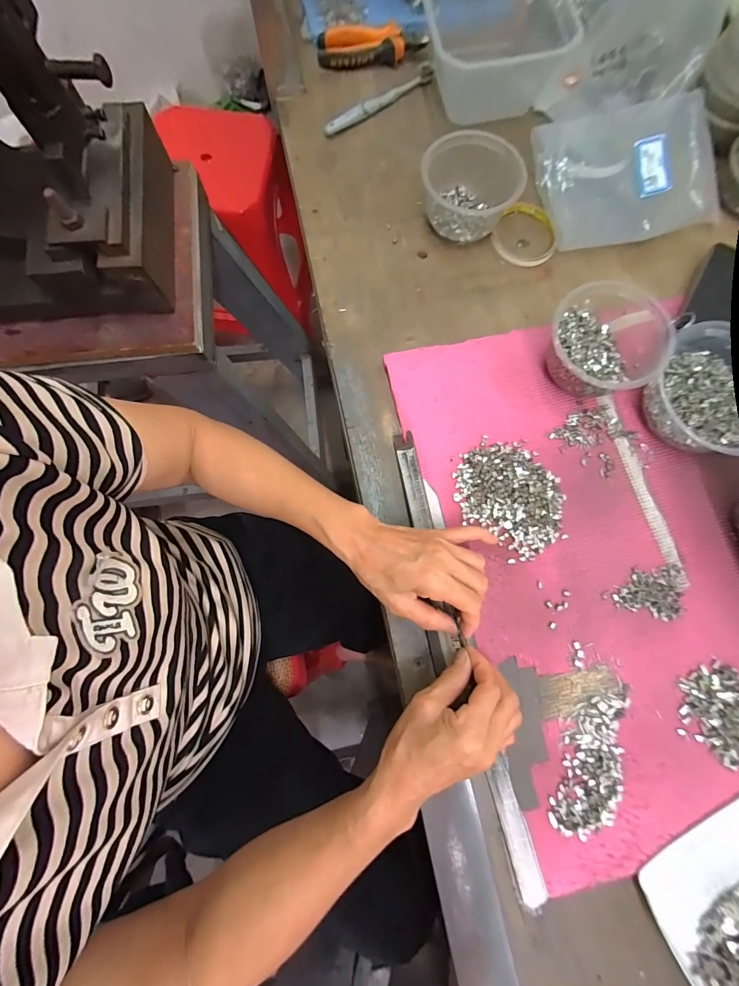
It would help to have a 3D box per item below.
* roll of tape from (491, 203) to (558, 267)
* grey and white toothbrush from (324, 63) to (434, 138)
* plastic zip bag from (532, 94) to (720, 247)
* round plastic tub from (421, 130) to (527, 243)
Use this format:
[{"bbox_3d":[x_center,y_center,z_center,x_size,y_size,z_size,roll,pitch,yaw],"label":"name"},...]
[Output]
[{"bbox_3d":[0.197,-0.325,0.464,0.077,0.009,0.088,24,79,6],"label":"roll of tape"},{"bbox_3d":[0.011,-0.534,0.508,0.182,0.016,0.020,-37,81,-9],"label":"grey and white toothbrush"},{"bbox_3d":[0.323,-0.397,0.464,0.211,0.028,0.161,-12,91,1],"label":"plastic zip bag"},{"bbox_3d":[0.119,-0.369,0.447,0.101,0.063,0.099,0,77,-1],"label":"round plastic tub"}]

